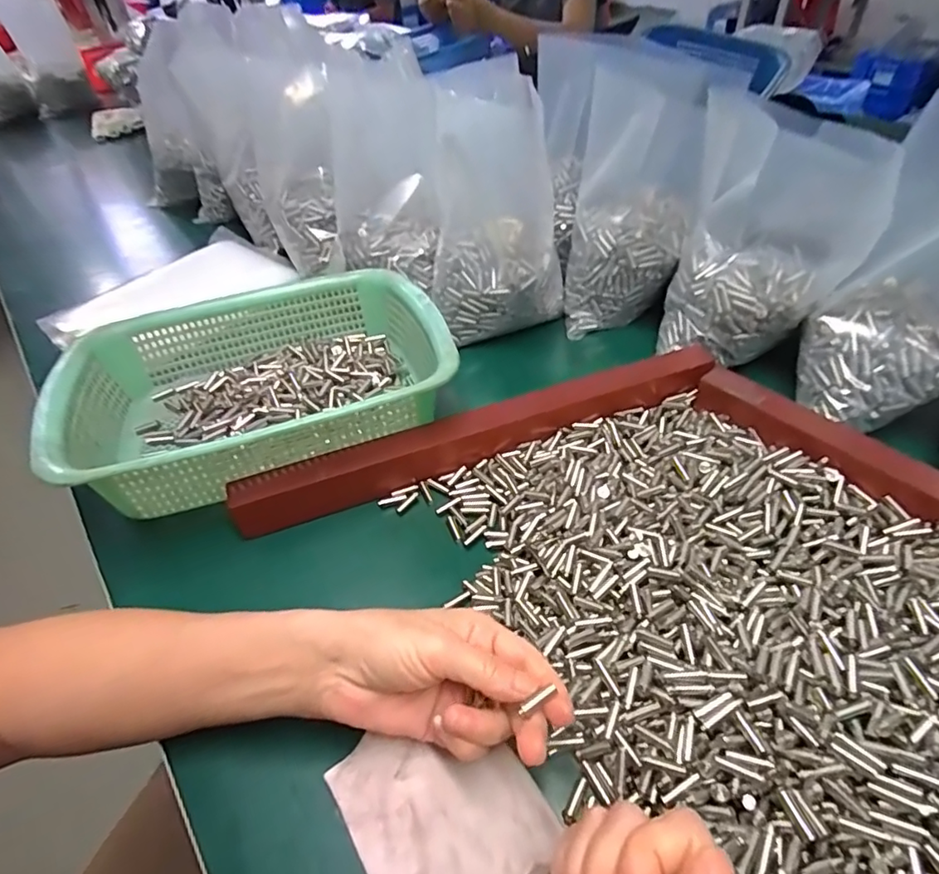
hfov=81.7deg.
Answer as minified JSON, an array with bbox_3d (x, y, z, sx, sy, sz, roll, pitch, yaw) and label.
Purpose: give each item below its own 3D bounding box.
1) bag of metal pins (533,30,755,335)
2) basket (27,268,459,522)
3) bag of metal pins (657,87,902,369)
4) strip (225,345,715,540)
[{"bbox_3d":[0.150,-0.255,0.556,0.125,0.210,0.193,-7,46,0],"label":"bag of metal pins"},{"bbox_3d":[-0.171,-0.050,0.465,0.295,0.091,0.226,-19,48,-11],"label":"basket"},{"bbox_3d":[0.243,-0.160,0.451,0.125,0.182,0.085,12,49,17],"label":"bag of metal pins"},{"bbox_3d":[0.015,-0.006,0.433,0.395,0.034,0.028,-18,47,-10],"label":"strip"}]

